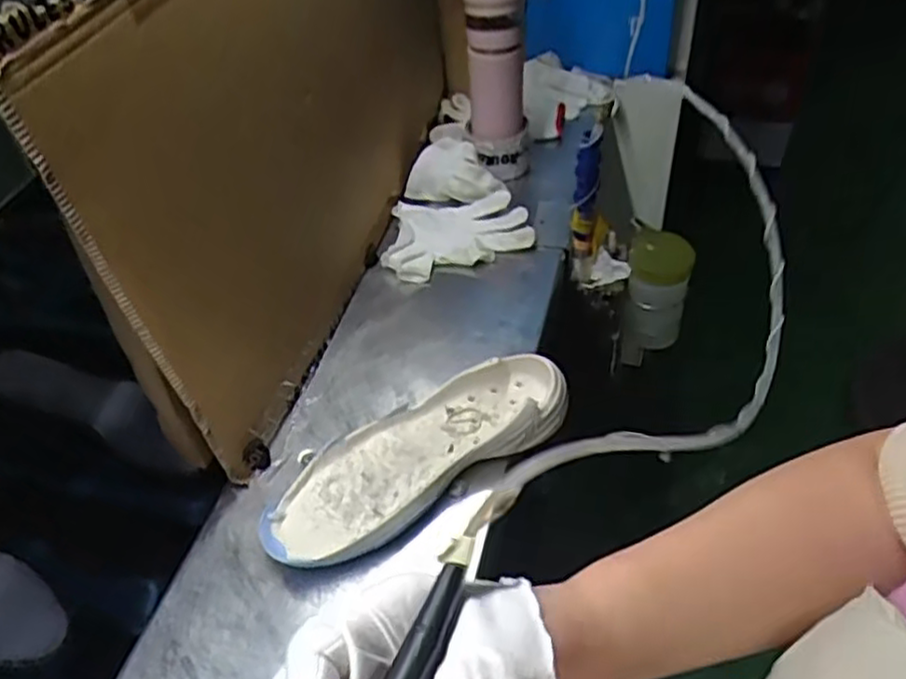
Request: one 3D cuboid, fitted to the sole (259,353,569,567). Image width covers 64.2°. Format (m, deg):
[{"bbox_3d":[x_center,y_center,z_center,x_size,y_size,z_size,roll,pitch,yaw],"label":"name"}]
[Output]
[{"bbox_3d":[-0.031,0.096,0.618,0.273,0.052,0.100,-27,49,-22],"label":"sole"}]

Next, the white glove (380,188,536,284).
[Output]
[{"bbox_3d":[0.003,-0.127,0.848,0.174,0.022,0.121,-12,46,-9],"label":"white glove"}]

